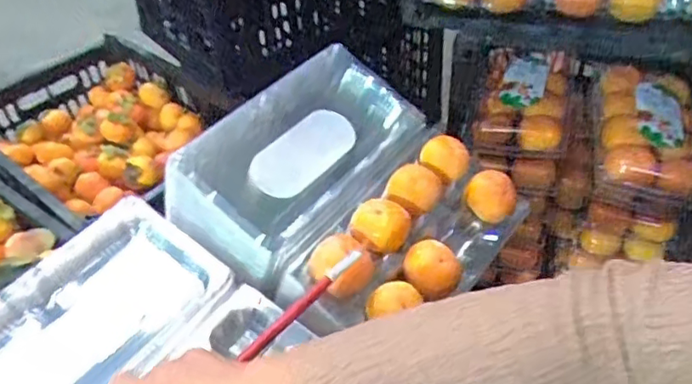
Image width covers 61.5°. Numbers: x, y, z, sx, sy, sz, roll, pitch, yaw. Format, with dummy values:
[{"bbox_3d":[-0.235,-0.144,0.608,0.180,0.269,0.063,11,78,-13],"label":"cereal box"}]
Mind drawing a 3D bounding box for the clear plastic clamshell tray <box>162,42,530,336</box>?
[{"bbox_3d":[0.006,0.002,0.592,0.258,0.135,0.268,26,50,31],"label":"clear plastic clamshell tray"}]

